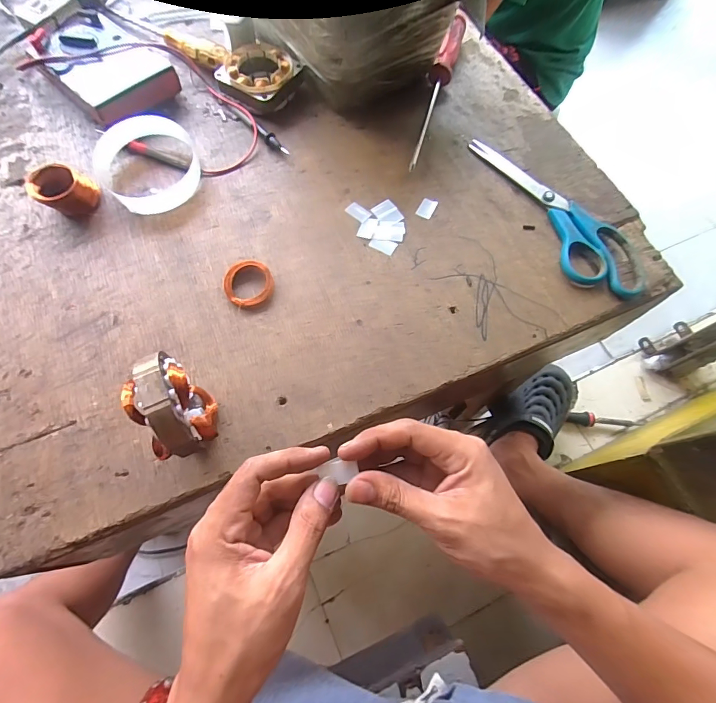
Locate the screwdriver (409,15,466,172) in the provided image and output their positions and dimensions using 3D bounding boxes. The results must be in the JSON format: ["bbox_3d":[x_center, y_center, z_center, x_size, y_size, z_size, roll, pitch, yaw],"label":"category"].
[{"bbox_3d":[0.092,-0.307,0.465,0.024,0.026,0.249,16,68,5],"label":"screwdriver"}]

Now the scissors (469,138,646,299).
[{"bbox_3d":[0.197,-0.146,0.407,0.072,0.014,0.231,-26,71,-12],"label":"scissors"}]

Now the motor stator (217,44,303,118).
[{"bbox_3d":[-0.114,-0.309,0.456,0.077,0.031,0.082,28,69,9],"label":"motor stator"}]

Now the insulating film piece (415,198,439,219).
[{"bbox_3d":[0.071,-0.148,0.411,0.016,0.004,0.024,27,69,9],"label":"insulating film piece"}]

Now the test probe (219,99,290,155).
[{"bbox_3d":[-0.117,-0.250,0.442,0.110,0.011,0.010,43,72,14],"label":"test probe"}]

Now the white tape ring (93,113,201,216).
[{"bbox_3d":[-0.213,-0.190,0.402,0.097,0.030,0.105,1,67,-2],"label":"white tape ring"}]

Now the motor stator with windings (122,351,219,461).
[{"bbox_3d":[-0.131,0.041,0.288,0.042,0.074,0.066,-35,73,-15],"label":"motor stator with windings"}]

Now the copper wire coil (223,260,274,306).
[{"bbox_3d":[-0.100,-0.063,0.365,0.043,0.015,0.041,1,67,-2],"label":"copper wire coil"}]

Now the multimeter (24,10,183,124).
[{"bbox_3d":[-0.288,-0.317,0.450,0.149,0.036,0.105,41,72,14],"label":"multimeter"}]

